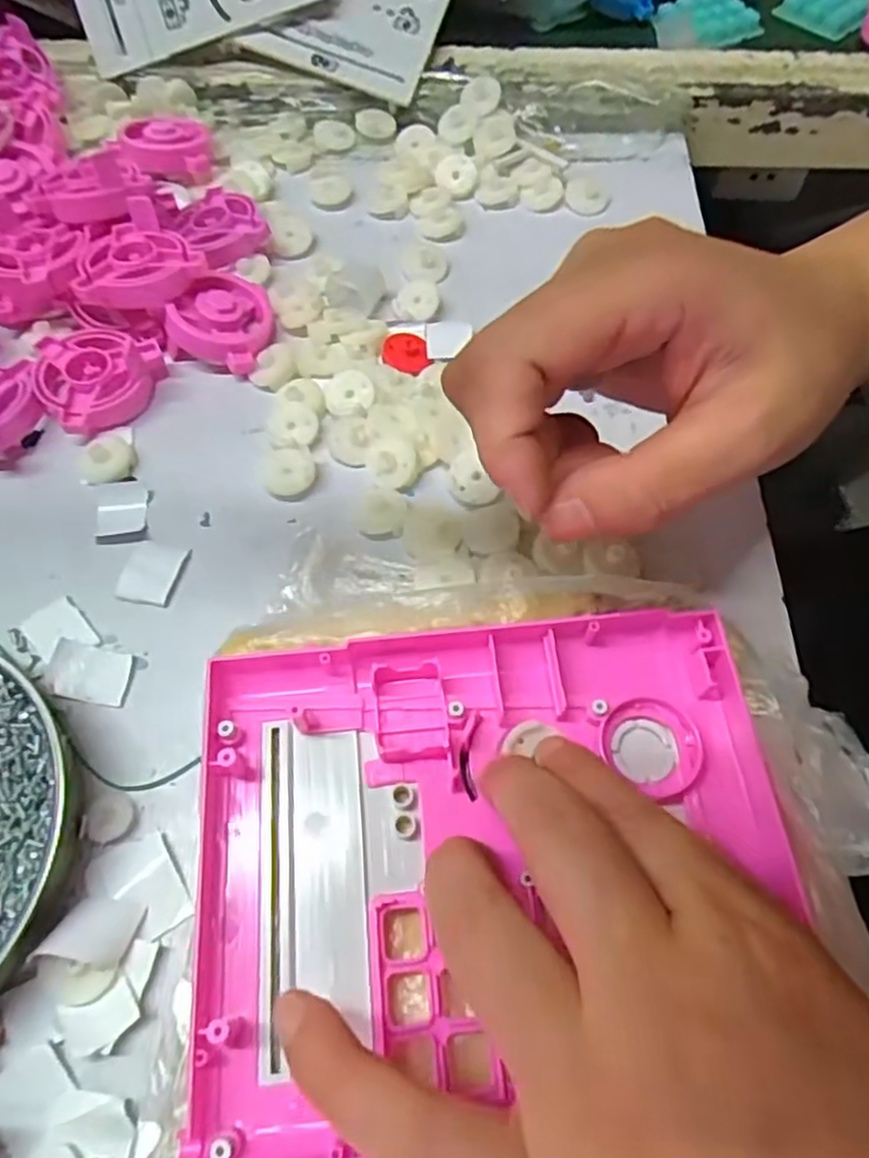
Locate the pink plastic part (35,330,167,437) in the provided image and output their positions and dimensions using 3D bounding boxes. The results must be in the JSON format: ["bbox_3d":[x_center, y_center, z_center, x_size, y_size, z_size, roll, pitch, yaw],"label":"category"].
[{"bbox_3d":[-0.149,-0.092,0.323,0.053,0.018,0.052,-1,62,1],"label":"pink plastic part"}]

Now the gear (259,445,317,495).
[{"bbox_3d":[-0.062,-0.045,0.303,0.023,0.006,0.022,-3,62,0],"label":"gear"}]

